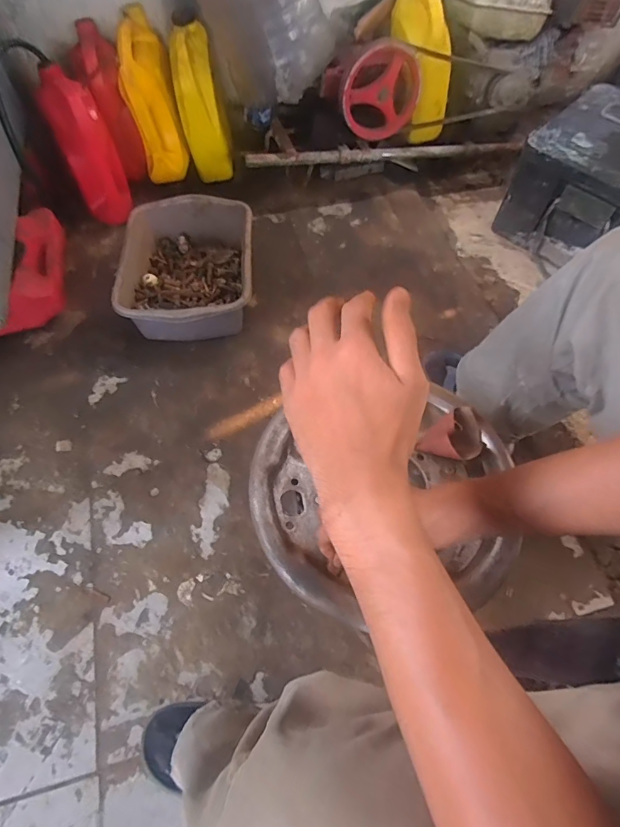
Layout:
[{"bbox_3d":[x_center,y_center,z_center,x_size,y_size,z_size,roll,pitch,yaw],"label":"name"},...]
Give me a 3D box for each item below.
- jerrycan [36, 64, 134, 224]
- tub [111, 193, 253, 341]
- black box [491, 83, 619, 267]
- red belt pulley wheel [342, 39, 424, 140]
[{"bbox_3d":[-0.491,-0.577,1.016,0.112,0.272,0.145,-24,62,-15],"label":"jerrycan"},{"bbox_3d":[-0.252,-0.295,0.971,0.261,0.120,0.345,-3,59,-3],"label":"tub"},{"bbox_3d":[0.714,-0.536,1.095,0.353,0.232,0.374,38,65,18],"label":"black box"},{"bbox_3d":[0.168,-0.738,1.052,0.189,0.182,0.026,-15,60,-10],"label":"red belt pulley wheel"}]

